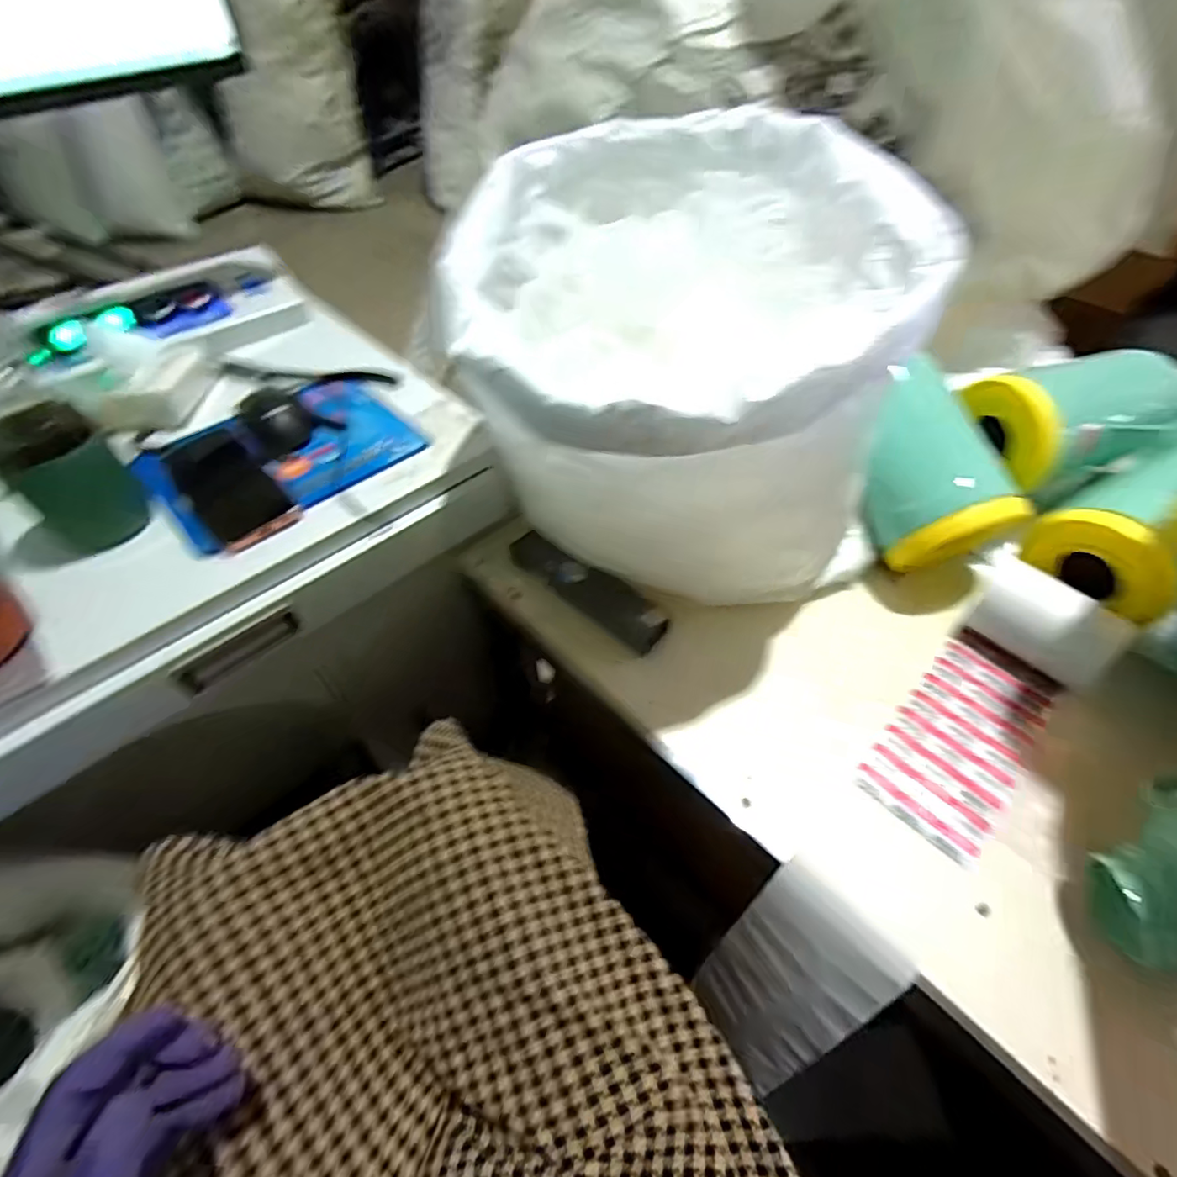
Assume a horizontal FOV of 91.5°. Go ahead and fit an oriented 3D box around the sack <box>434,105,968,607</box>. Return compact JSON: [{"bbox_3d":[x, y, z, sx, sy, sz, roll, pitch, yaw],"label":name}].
[{"bbox_3d":[0.074,-0.177,0.531,0.360,0.346,0.355,-23,55,-18],"label":"sack"}]

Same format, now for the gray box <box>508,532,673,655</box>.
[{"bbox_3d":[-0.003,-0.002,0.627,0.192,0.032,0.043,35,58,24],"label":"gray box"}]

